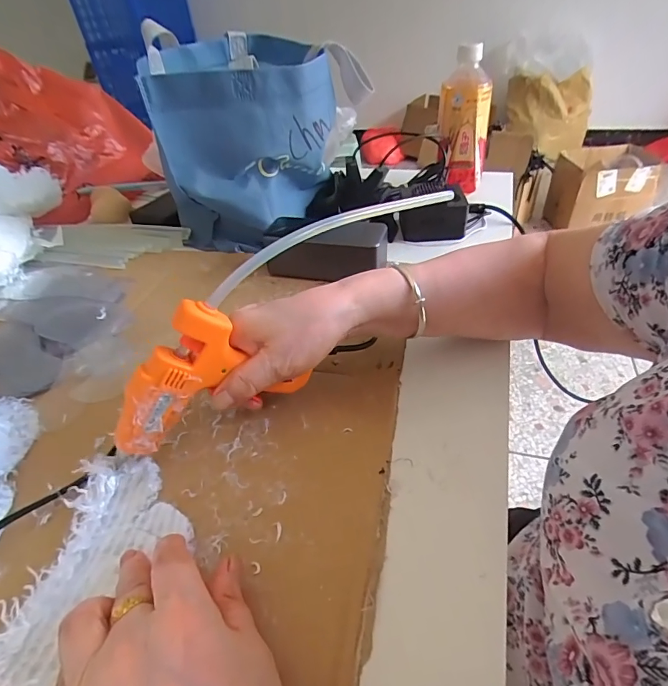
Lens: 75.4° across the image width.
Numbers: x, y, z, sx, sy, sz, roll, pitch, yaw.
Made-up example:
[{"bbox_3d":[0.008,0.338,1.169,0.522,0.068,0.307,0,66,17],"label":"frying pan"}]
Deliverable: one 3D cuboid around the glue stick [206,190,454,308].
[{"bbox_3d":[0.010,-0.082,0.317,0.220,0.031,0.010,-27,52,-24],"label":"glue stick"}]

